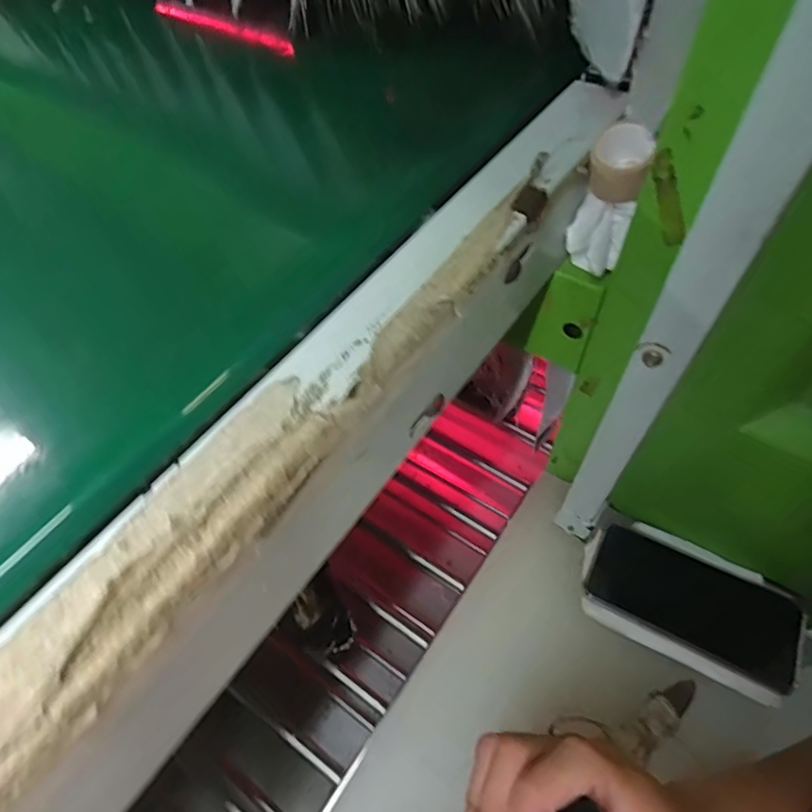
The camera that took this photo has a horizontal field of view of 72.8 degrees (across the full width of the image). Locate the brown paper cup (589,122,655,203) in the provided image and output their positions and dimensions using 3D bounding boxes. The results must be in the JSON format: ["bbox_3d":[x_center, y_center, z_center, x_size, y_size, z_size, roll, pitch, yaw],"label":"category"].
[{"bbox_3d":[0.117,-0.132,0.302,0.029,0.032,0.030,18,78,15],"label":"brown paper cup"}]

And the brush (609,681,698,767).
[{"bbox_3d":[0.189,0.233,0.412,0.075,0.011,0.026,-32,60,-19],"label":"brush"}]

